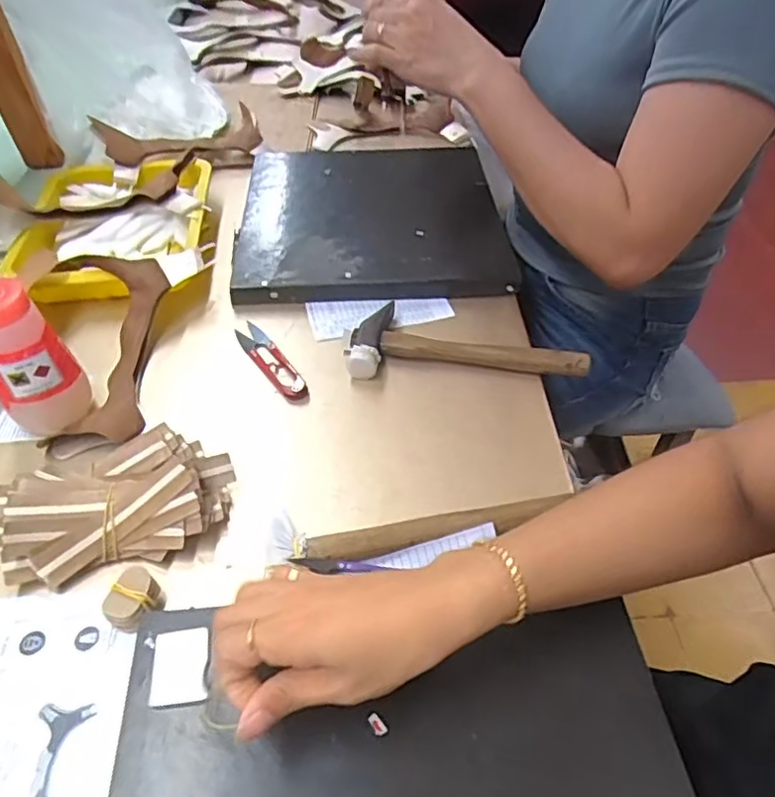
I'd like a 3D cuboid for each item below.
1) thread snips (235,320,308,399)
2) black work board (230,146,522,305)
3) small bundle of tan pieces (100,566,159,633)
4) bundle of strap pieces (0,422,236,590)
[{"bbox_3d":[-0.110,-0.037,0.575,0.026,0.005,0.112,-27,54,-24],"label":"thread snips"},{"bbox_3d":[-0.022,-0.222,0.734,0.300,0.027,0.311,-1,47,-3],"label":"black work board"},{"bbox_3d":[-0.166,0.133,0.401,0.029,0.024,0.034,24,51,19],"label":"small bundle of tan pieces"},{"bbox_3d":[-0.195,0.076,0.445,0.156,0.042,0.096,-22,52,-20],"label":"bundle of strap pieces"}]

